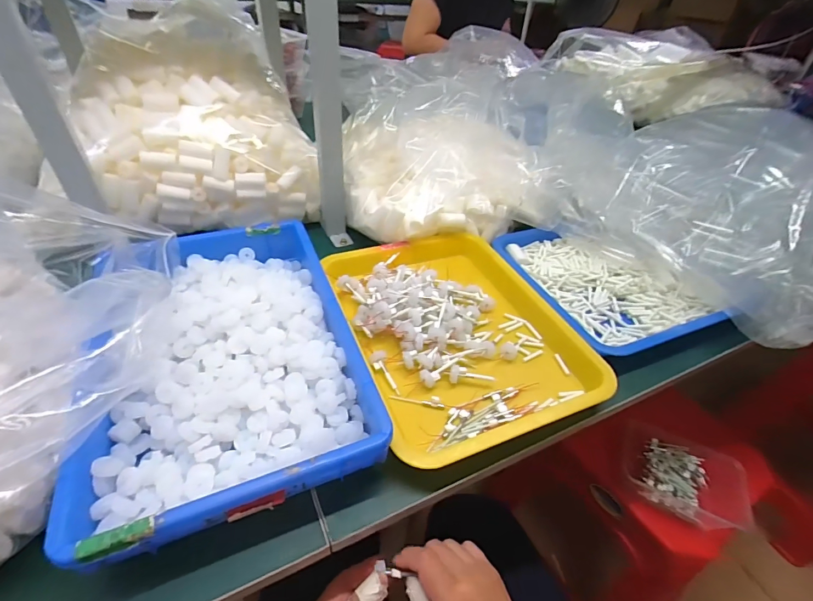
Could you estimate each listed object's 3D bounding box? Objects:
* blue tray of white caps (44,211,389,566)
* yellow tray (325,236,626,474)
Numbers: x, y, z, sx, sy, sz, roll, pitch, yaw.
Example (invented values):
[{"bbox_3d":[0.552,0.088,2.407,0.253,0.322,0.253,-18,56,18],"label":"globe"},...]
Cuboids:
[{"bbox_3d":[-0.191,0.049,0.440,0.243,0.058,0.371,-12,45,-19],"label":"blue tray of white caps"},{"bbox_3d":[0.062,0.020,0.510,0.268,0.045,0.347,-10,44,-17],"label":"yellow tray"}]

